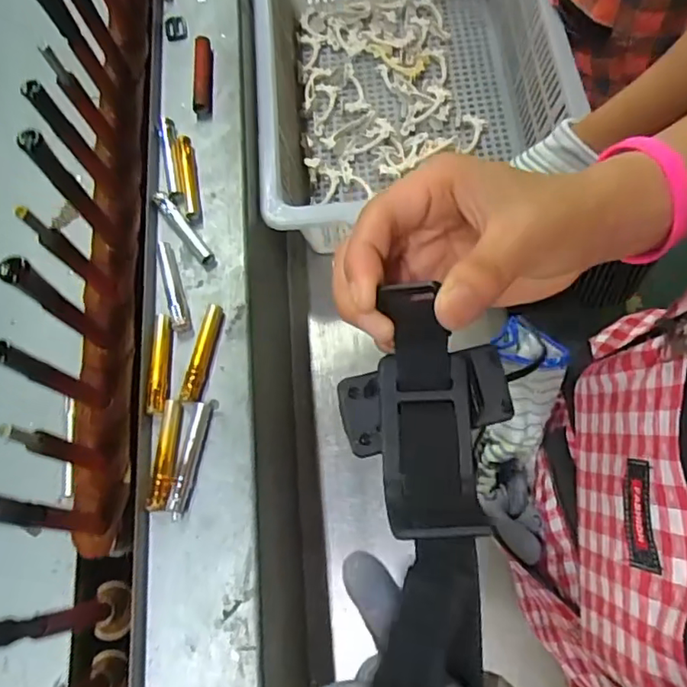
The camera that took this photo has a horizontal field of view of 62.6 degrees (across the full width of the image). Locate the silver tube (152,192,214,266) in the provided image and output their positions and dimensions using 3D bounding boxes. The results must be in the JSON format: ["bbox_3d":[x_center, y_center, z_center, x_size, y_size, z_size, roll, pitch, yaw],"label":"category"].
[{"bbox_3d":[-0.153,-0.110,0.535,0.016,0.011,0.088,-35,73,-15],"label":"silver tube"}]

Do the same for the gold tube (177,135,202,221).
[{"bbox_3d":[-0.152,-0.166,0.555,0.014,0.014,0.093,-10,68,-6],"label":"gold tube"}]

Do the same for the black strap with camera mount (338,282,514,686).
[{"bbox_3d":[0.027,0.054,0.192,0.055,0.055,0.152,5,55,0],"label":"black strap with camera mount"}]

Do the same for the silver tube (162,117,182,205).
[{"bbox_3d":[-0.171,-0.184,0.563,0.011,0.018,0.094,-10,68,-6],"label":"silver tube"}]

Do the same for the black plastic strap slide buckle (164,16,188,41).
[{"bbox_3d":[-0.186,-0.350,0.627,0.024,0.009,0.033,-9,68,-6],"label":"black plastic strap slide buckle"}]

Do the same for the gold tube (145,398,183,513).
[{"bbox_3d":[-0.148,0.092,0.468,0.017,0.015,0.088,2,67,-1],"label":"gold tube"}]

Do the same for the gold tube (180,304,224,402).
[{"bbox_3d":[-0.122,0.008,0.492,0.017,0.014,0.087,13,68,4],"label":"gold tube"}]

